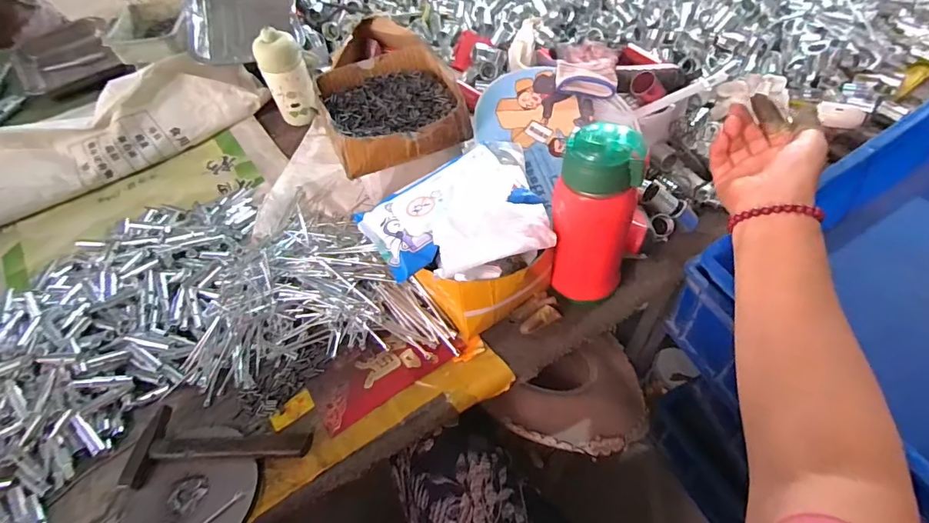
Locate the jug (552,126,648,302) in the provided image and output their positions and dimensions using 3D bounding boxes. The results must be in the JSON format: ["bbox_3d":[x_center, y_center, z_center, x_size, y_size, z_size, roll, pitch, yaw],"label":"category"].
[{"bbox_3d":[0.135,-0.042,0.455,0.076,0.191,0.081,-2,55,3],"label":"jug"}]

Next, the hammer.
[{"bbox_3d":[-0.238,0.175,0.442,0.178,0.024,0.069,-6,55,1],"label":"hammer"}]

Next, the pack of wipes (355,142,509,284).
[{"bbox_3d":[-0.026,-0.061,0.470,0.159,0.035,0.099,-31,58,-16],"label":"pack of wipes"}]

